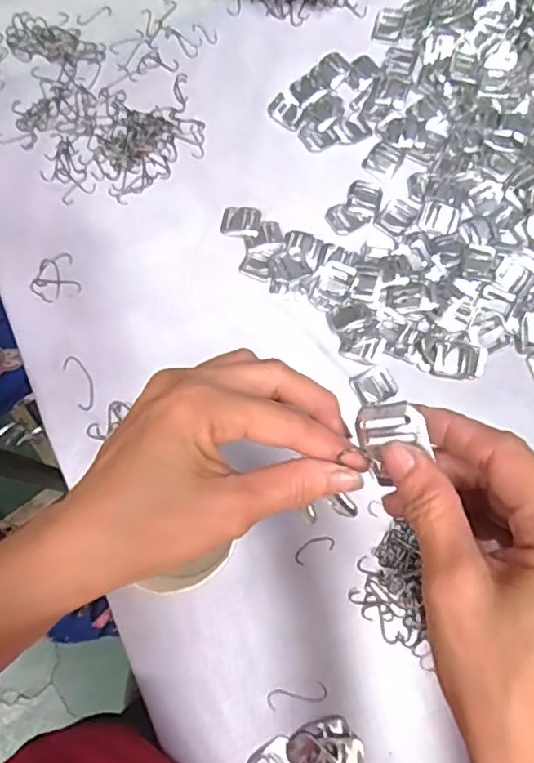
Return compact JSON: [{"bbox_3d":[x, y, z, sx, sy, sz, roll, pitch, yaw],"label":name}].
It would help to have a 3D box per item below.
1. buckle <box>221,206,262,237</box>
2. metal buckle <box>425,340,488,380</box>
[{"bbox_3d":[-0.023,-0.143,0.518,0.033,0.004,0.030,7,73,2],"label":"buckle"},{"bbox_3d":[0.158,-0.018,0.485,0.051,0.004,0.030,11,73,3],"label":"metal buckle"}]

